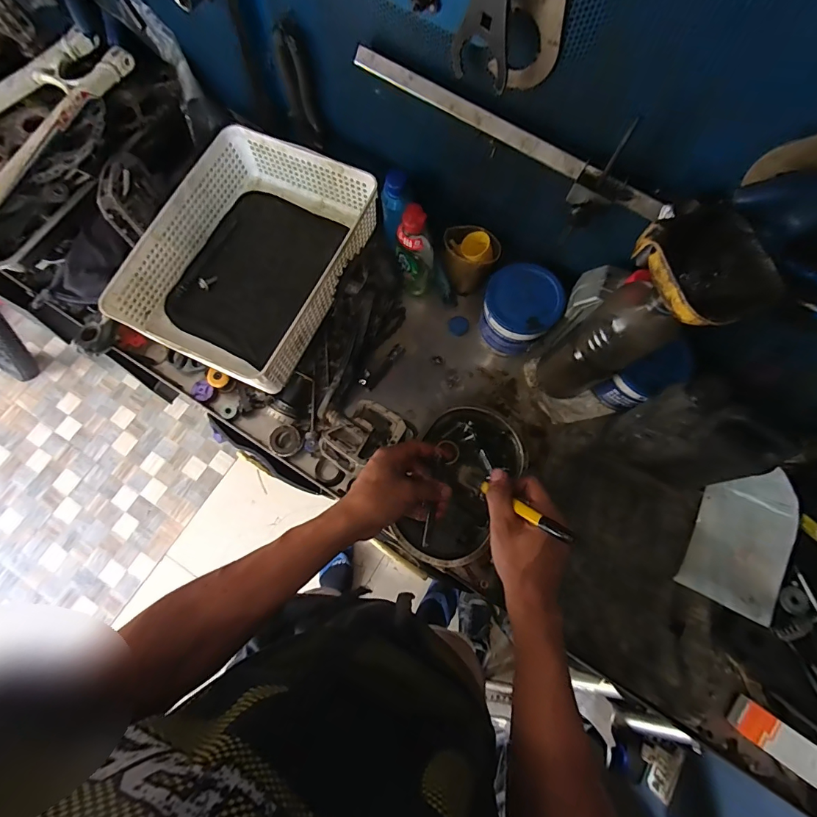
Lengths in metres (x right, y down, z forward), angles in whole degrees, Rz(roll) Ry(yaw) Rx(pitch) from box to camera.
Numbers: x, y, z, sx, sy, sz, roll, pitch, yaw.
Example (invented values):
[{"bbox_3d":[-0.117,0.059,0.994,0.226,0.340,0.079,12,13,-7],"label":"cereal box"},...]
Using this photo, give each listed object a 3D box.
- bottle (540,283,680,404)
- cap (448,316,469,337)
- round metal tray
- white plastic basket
[{"bbox_3d":[0.228,-0.070,0.521,0.070,0.245,0.083,-34,77,-10],"label":"bottle"},{"bbox_3d":[0.078,-0.128,0.653,0.031,0.015,0.029,0,74,-1],"label":"cap"},{"bbox_3d":[0.068,0.103,0.577,0.135,0.039,0.215,30,76,7],"label":"round metal tray"},{"bbox_3d":[-0.217,-0.206,0.596,0.248,0.100,0.328,25,75,6],"label":"white plastic basket"}]

